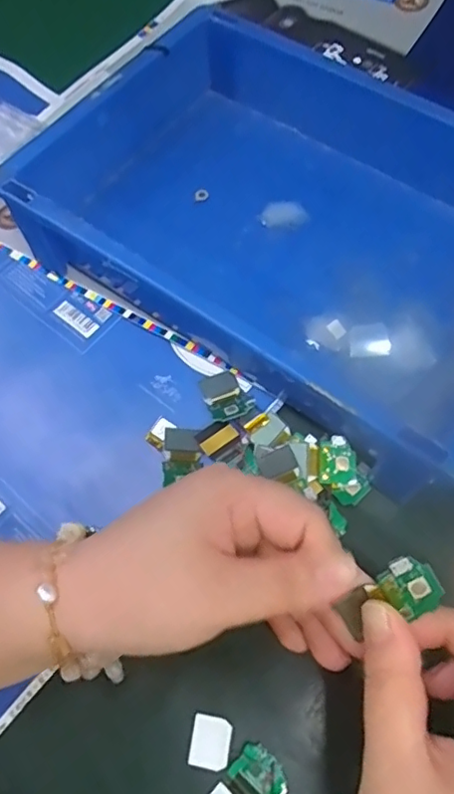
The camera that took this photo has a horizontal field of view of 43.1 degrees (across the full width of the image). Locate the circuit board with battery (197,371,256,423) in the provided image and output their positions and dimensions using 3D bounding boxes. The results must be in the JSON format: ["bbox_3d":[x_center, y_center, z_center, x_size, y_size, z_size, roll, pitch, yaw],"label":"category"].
[{"bbox_3d":[-0.001,0.000,0.330,0.022,0.007,0.036,-24,40,-5],"label":"circuit board with battery"}]

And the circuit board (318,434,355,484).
[{"bbox_3d":[0.059,0.034,0.311,0.020,0.004,0.025,-2,85,-3],"label":"circuit board"}]

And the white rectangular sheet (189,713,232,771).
[{"bbox_3d":[-0.008,0.163,0.271,0.018,0.004,0.022,7,66,6],"label":"white rectangular sheet"}]

